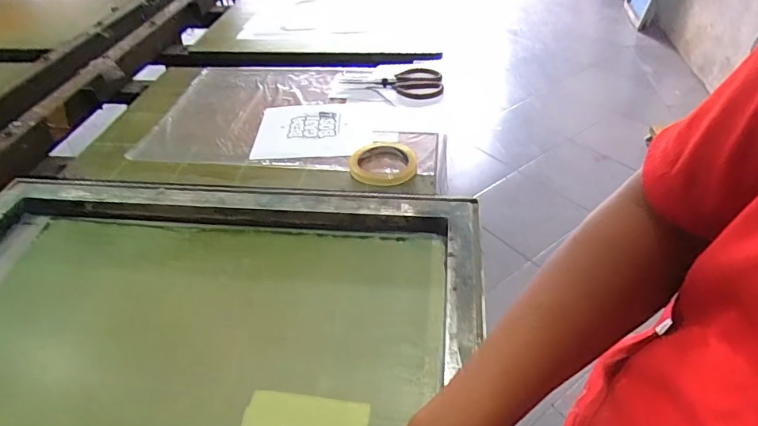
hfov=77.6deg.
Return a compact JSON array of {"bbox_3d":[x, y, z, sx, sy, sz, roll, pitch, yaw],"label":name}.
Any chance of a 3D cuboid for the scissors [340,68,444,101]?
[{"bbox_3d":[0.026,-0.252,0.911,0.191,0.022,0.094,3,42,8],"label":"scissors"}]

